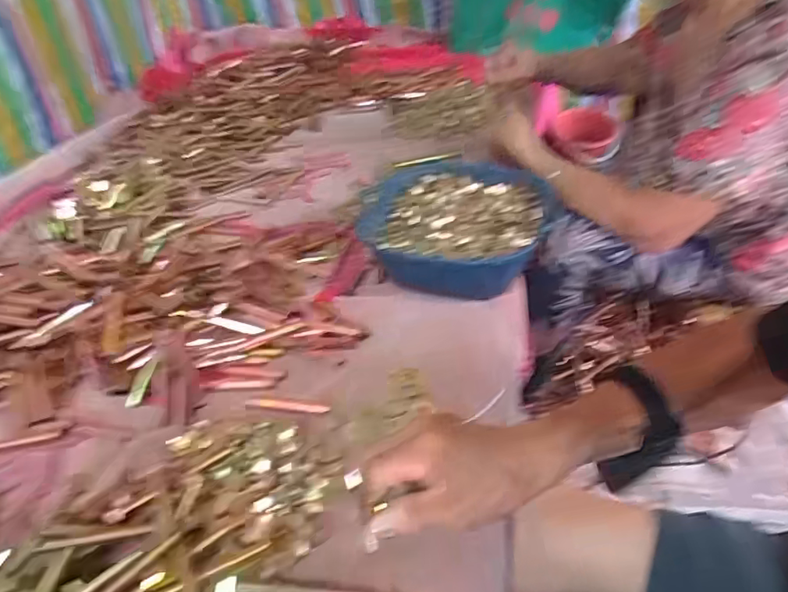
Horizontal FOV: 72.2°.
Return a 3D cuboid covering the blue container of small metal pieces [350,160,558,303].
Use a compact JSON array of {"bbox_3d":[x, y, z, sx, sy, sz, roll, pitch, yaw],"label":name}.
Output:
[{"bbox_3d":[0.083,-0.090,0.707,0.238,0.077,0.245,-2,40,2],"label":"blue container of small metal pieces"}]

